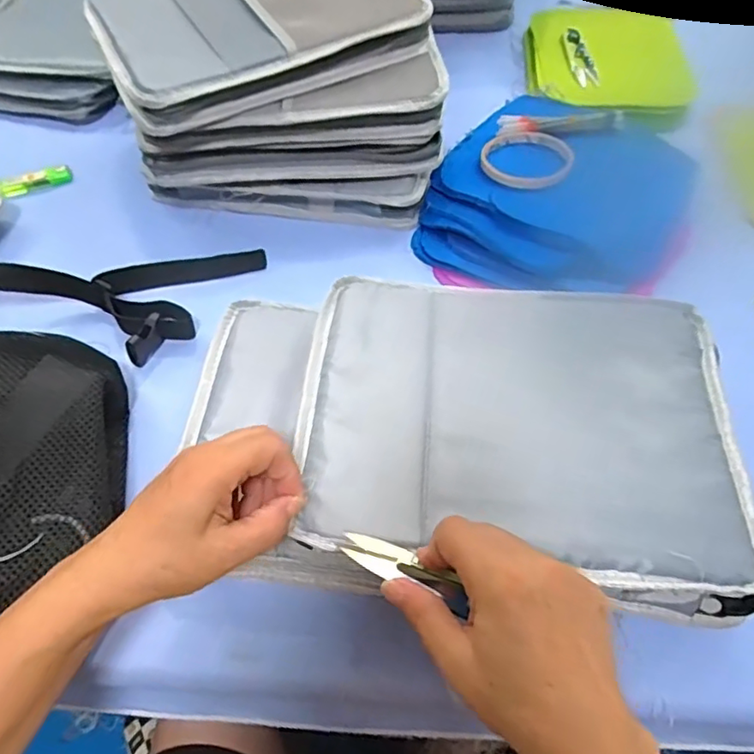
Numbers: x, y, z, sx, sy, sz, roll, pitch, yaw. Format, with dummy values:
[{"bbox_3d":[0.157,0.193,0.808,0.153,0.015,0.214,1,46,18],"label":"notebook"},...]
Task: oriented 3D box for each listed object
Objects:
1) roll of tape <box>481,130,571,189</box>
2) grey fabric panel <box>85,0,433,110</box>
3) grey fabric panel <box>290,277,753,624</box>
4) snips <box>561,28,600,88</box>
[{"bbox_3d":[0.148,-0.215,0.556,0.085,0.009,0.085,0,57,0],"label":"roll of tape"},{"bbox_3d":[-0.118,-0.356,0.535,0.280,0.020,0.228,-24,60,-15],"label":"grey fabric panel"},{"bbox_3d":[0.097,0.025,0.385,0.287,0.017,0.219,6,57,4],"label":"grey fabric panel"},{"bbox_3d":[0.247,-0.394,0.692,0.028,0.010,0.112,-1,57,-1],"label":"snips"}]

